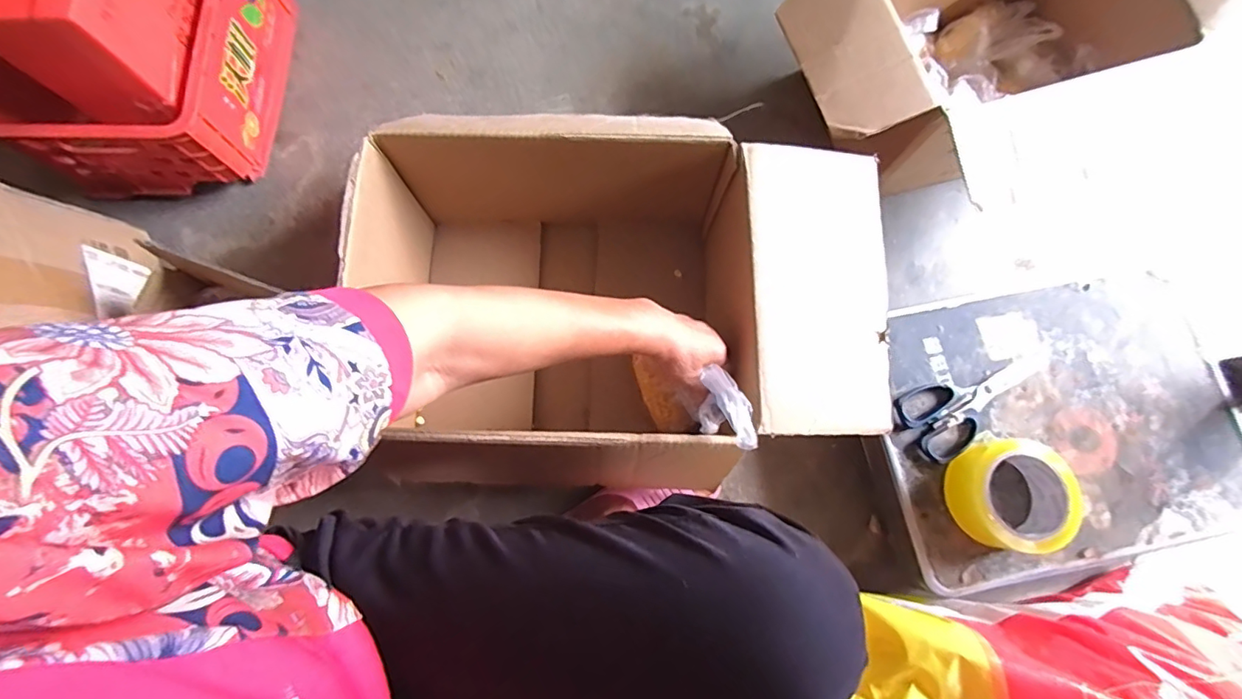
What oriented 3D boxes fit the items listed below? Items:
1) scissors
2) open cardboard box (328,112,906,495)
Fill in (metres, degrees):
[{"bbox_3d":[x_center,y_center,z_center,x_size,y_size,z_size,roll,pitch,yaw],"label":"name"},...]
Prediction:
[{"bbox_3d":[0.411,0.051,0.598,0.198,0.013,0.081,-28,79,-7],"label":"scissors"},{"bbox_3d":[0.001,-0.046,0.614,0.540,0.215,0.320,2,78,0],"label":"open cardboard box"}]

